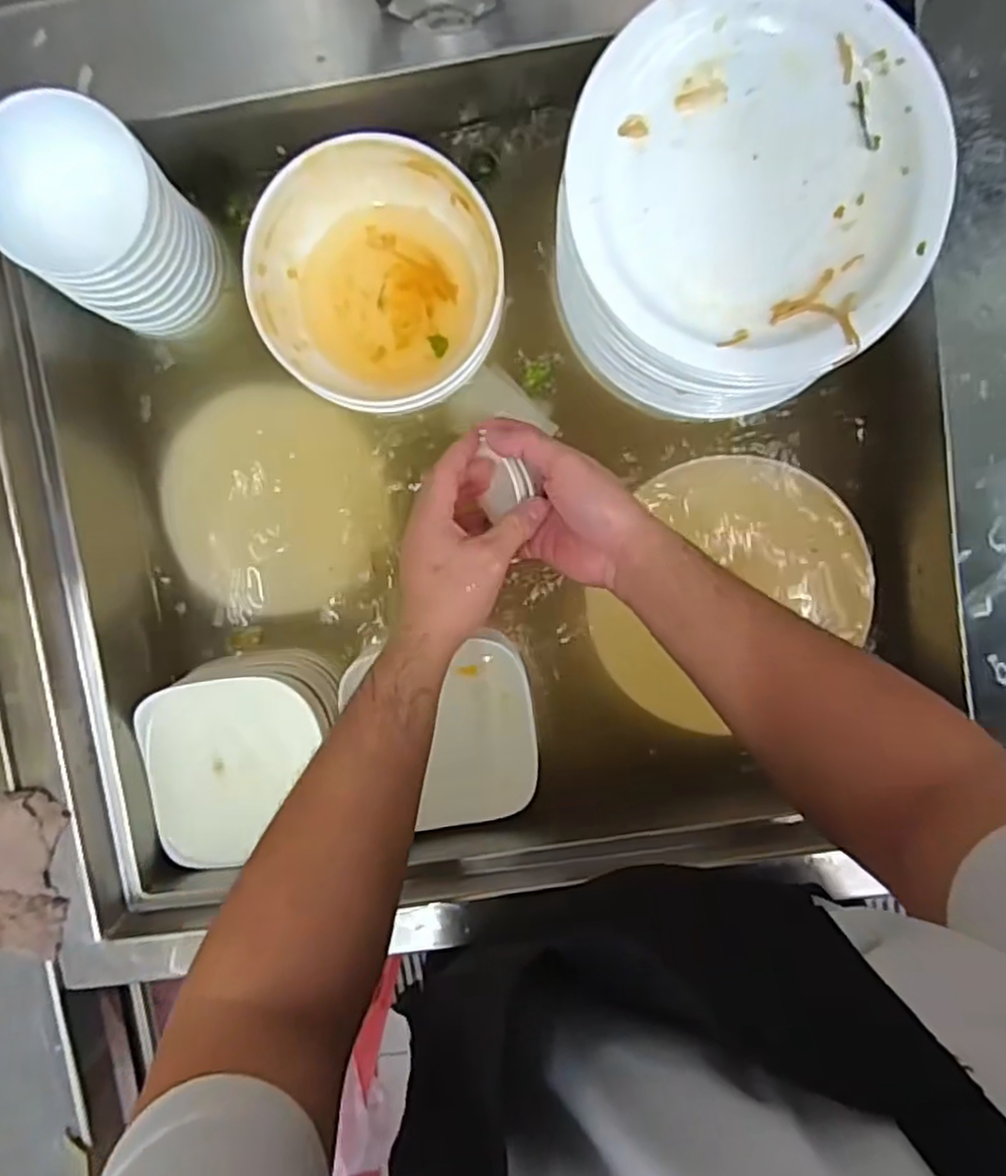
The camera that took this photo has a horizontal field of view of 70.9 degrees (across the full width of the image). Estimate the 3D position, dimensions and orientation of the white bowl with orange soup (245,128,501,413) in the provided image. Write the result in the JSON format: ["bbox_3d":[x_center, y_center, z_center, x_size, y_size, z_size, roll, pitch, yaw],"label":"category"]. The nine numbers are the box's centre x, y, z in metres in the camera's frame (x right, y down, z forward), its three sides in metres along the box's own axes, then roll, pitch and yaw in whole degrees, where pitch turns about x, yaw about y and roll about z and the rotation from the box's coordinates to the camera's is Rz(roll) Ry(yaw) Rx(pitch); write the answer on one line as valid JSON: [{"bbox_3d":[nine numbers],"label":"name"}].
[{"bbox_3d":[-0.095,-0.233,0.544,0.179,0.073,0.176,0,96,2],"label":"white bowl with orange soup"}]

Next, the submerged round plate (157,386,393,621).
[{"bbox_3d":[-0.191,-0.072,0.580,0.188,0.021,0.176,0,96,2],"label":"submerged round plate"}]

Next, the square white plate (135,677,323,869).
[{"bbox_3d":[-0.214,0.145,0.569,0.127,0.012,0.144,-11,95,-17],"label":"square white plate"}]

